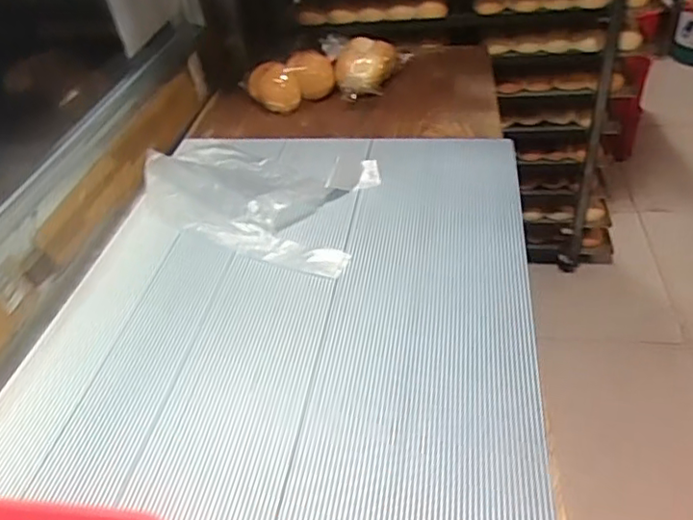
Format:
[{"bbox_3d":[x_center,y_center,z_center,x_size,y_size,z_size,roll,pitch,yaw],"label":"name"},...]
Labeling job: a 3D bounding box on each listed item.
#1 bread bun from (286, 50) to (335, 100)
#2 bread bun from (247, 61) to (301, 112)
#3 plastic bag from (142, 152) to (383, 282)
[{"bbox_3d":[-0.072,-0.377,1.234,0.096,0.084,0.090,-7,39,1],"label":"bread bun"},{"bbox_3d":[-0.150,-0.350,1.231,0.101,0.083,0.121,-12,40,-5],"label":"bread bun"},{"bbox_3d":[-0.146,-0.113,0.942,0.432,0.036,0.261,15,44,25],"label":"plastic bag"}]

